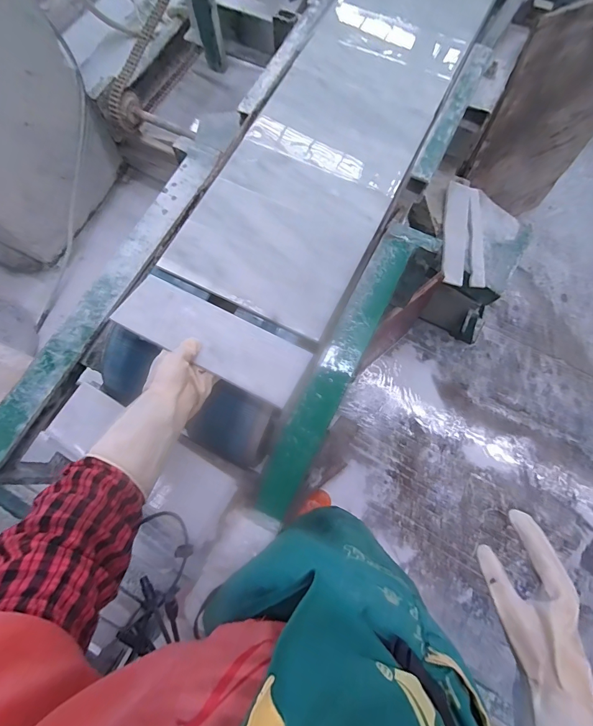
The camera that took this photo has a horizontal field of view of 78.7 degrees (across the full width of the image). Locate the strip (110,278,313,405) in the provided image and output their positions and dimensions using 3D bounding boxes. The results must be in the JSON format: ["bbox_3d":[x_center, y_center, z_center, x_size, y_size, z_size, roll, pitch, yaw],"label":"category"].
[{"bbox_3d":[-0.130,-0.040,0.559,0.298,0.009,0.103,27,60,6],"label":"strip"}]

